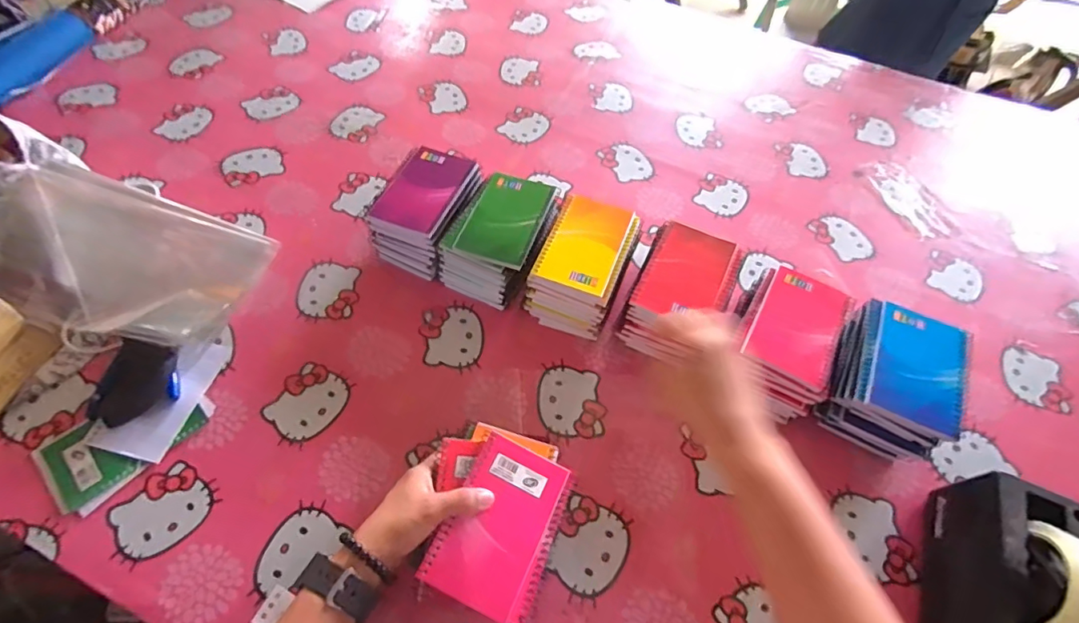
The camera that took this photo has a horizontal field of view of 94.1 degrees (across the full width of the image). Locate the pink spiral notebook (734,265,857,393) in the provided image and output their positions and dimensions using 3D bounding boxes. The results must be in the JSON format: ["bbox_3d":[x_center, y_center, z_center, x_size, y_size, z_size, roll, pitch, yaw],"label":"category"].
[{"bbox_3d":[0.272,0.014,0.529,0.093,0.009,0.131,30,61,15],"label":"pink spiral notebook"}]

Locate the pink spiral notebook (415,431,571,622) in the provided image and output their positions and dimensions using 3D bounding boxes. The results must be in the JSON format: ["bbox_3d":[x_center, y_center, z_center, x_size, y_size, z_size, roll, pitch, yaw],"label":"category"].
[{"bbox_3d":[-0.035,0.179,0.430,0.080,0.015,0.131,22,59,11],"label":"pink spiral notebook"}]

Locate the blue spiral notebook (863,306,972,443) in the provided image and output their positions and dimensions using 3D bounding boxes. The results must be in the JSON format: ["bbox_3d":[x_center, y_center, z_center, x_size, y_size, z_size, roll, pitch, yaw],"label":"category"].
[{"bbox_3d":[0.374,0.054,0.494,0.081,0.010,0.131,27,61,14],"label":"blue spiral notebook"}]

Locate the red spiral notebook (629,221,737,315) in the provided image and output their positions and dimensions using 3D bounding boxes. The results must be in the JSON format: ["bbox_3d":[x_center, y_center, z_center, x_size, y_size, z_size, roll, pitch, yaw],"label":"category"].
[{"bbox_3d":[0.159,-0.043,0.551,0.082,0.011,0.120,24,60,12],"label":"red spiral notebook"}]

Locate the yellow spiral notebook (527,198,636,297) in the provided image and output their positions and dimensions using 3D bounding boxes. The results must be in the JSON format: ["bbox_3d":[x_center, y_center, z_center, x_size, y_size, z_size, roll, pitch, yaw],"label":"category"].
[{"bbox_3d":[0.052,-0.079,0.566,0.081,0.006,0.128,20,59,9],"label":"yellow spiral notebook"}]

